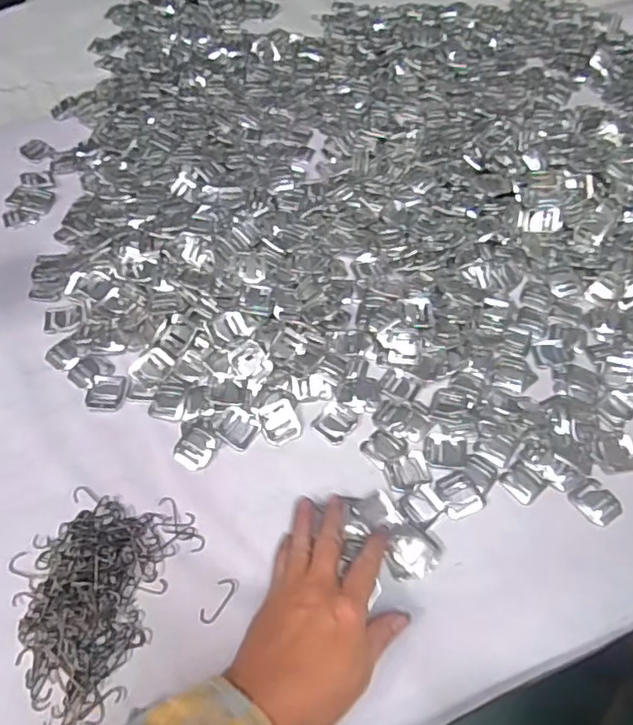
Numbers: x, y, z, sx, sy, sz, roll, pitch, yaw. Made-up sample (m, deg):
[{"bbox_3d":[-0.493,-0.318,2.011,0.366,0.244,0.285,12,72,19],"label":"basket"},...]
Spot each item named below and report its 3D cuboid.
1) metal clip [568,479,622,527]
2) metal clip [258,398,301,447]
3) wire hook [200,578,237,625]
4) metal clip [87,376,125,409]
[{"bbox_3d":[0.223,0.111,0.470,0.032,0.004,0.034,-28,60,-19],"label":"metal clip"},{"bbox_3d":[-0.031,0.051,0.500,0.030,0.004,0.036,-20,73,-6],"label":"metal clip"},{"bbox_3d":[-0.070,0.168,0.419,0.014,0.004,0.035,26,58,16],"label":"wire hook"},{"bbox_3d":[-0.183,0.025,0.514,0.031,0.004,0.033,3,55,1],"label":"metal clip"}]

